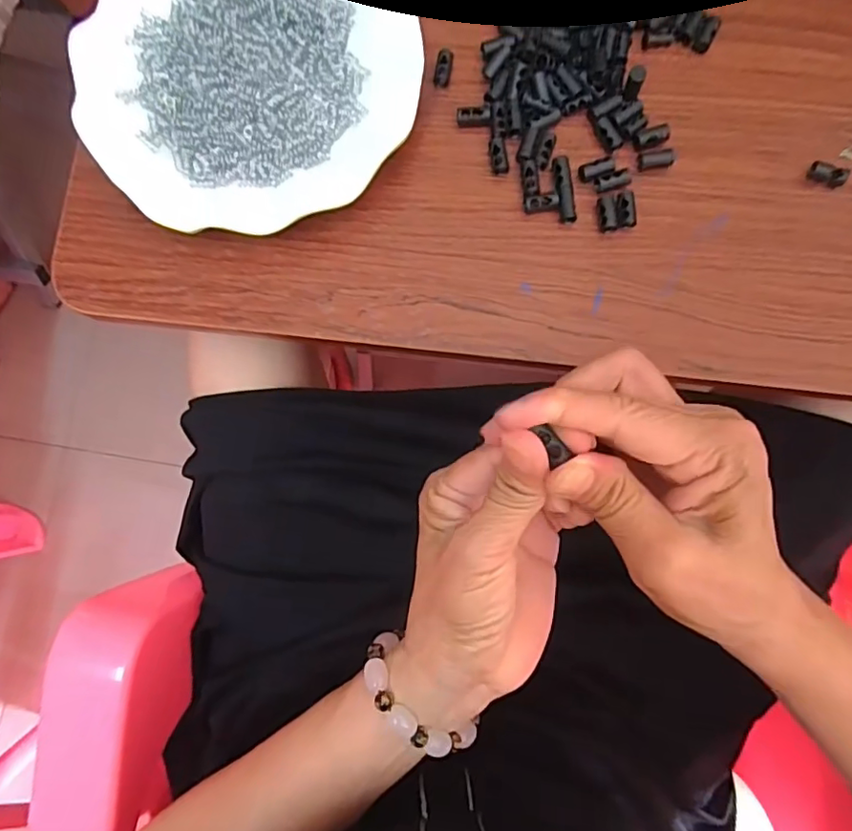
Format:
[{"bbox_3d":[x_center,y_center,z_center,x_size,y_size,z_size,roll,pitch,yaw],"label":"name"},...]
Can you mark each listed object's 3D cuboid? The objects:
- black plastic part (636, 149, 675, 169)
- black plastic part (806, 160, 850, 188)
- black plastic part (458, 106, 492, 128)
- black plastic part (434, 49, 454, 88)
[{"bbox_3d":[0.128,-0.142,0.314,0.021,0.006,0.009,-11,82,3],"label":"black plastic part"},{"bbox_3d":[0.222,-0.134,0.311,0.019,0.011,0.009,28,85,7],"label":"black plastic part"},{"bbox_3d":[0.027,-0.168,0.317,0.019,0.006,0.009,1,82,2],"label":"black plastic part"},{"bbox_3d":[0.010,-0.200,0.324,0.008,0.010,0.018,13,84,6],"label":"black plastic part"}]

